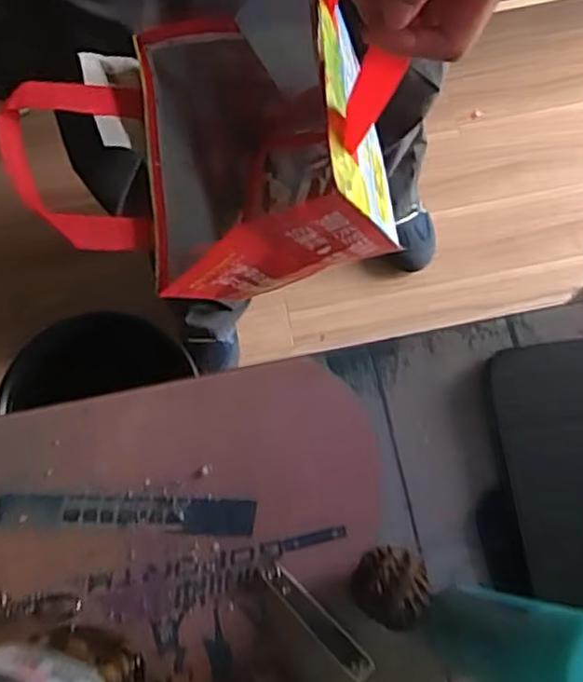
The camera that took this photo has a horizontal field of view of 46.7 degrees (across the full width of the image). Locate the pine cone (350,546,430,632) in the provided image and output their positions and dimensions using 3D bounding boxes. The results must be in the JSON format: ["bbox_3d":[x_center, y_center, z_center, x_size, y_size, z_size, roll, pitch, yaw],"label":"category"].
[{"bbox_3d":[0.053,0.134,0.368,0.037,0.043,0.039,0,73,0],"label":"pine cone"}]

